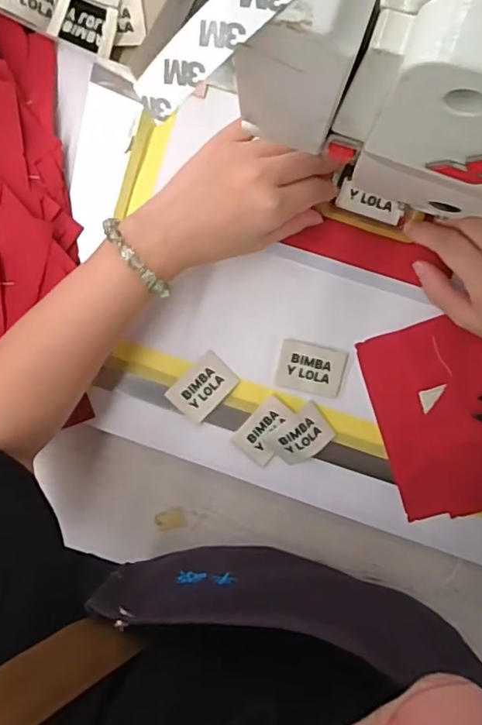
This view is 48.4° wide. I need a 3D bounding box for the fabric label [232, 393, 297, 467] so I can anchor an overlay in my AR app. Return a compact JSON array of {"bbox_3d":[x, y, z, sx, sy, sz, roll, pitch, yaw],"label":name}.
[{"bbox_3d":[0.021,0.053,0.420,0.033,0.005,0.049,41,94,-6],"label":"fabric label"}]

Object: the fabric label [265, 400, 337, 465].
[{"bbox_3d":[0.048,0.057,0.416,0.047,0.008,0.034,-38,95,5],"label":"fabric label"}]

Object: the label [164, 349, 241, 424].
[{"bbox_3d":[-0.029,0.020,0.417,0.035,0.004,0.050,45,95,-4],"label":"label"}]

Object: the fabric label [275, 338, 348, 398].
[{"bbox_3d":[0.054,0.005,0.414,0.050,0.004,0.037,12,97,-1],"label":"fabric label"}]

